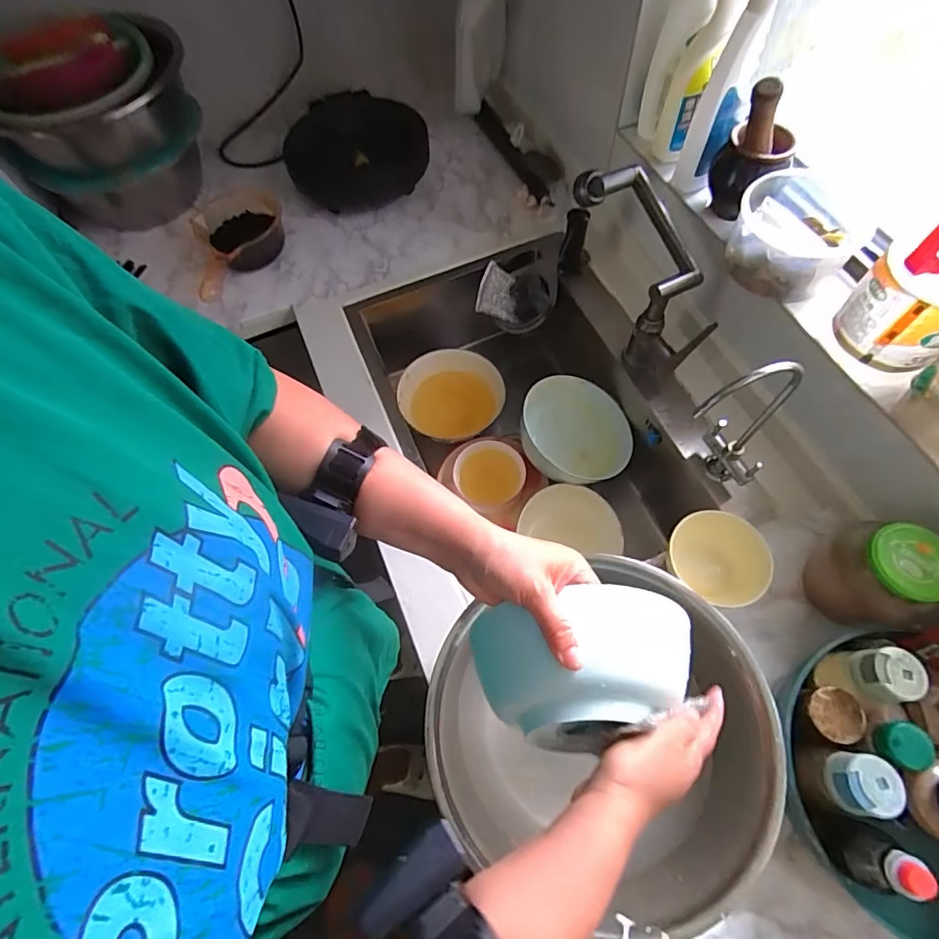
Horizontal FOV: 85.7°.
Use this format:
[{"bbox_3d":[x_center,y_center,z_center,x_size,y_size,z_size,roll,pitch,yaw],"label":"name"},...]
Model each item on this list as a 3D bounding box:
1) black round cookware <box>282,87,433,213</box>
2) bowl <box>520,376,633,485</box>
[{"bbox_3d":[-0.223,-0.633,1.004,0.270,0.099,0.200,-10,64,-2],"label":"black round cookware"},{"bbox_3d":[0.180,-0.062,0.855,0.179,0.102,0.177,-1,64,2],"label":"bowl"}]

